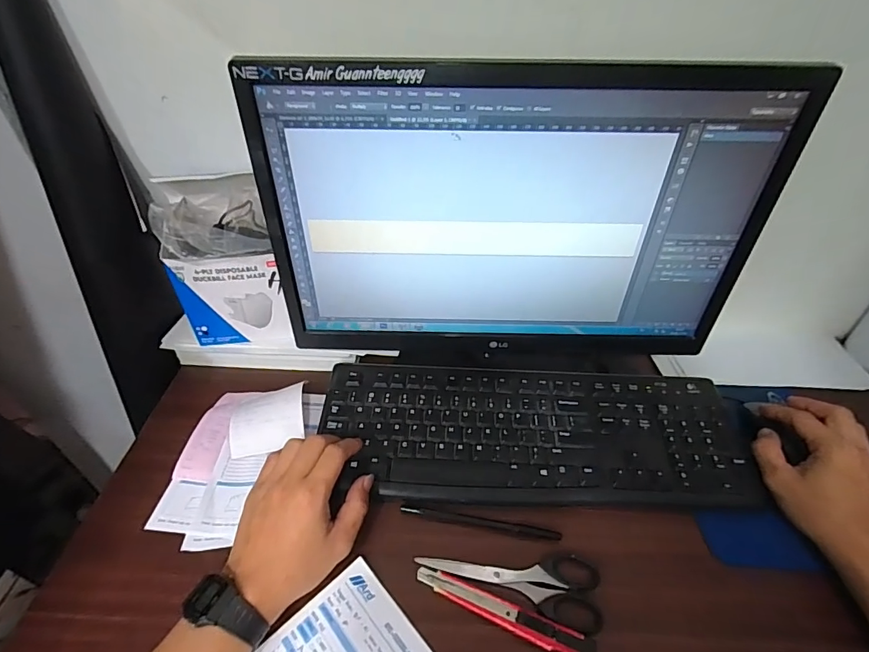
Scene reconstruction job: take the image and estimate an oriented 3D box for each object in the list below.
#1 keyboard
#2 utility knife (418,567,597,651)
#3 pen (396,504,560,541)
[{"bbox_3d":[0.099,0.112,0.458,0.430,0.028,0.150,3,42,3],"label":"keyboard"},{"bbox_3d":[0.054,0.228,0.347,0.144,0.011,0.020,19,45,18],"label":"utility knife"},{"bbox_3d":[0.041,0.182,0.404,0.147,0.009,0.008,8,42,7],"label":"pen"}]

